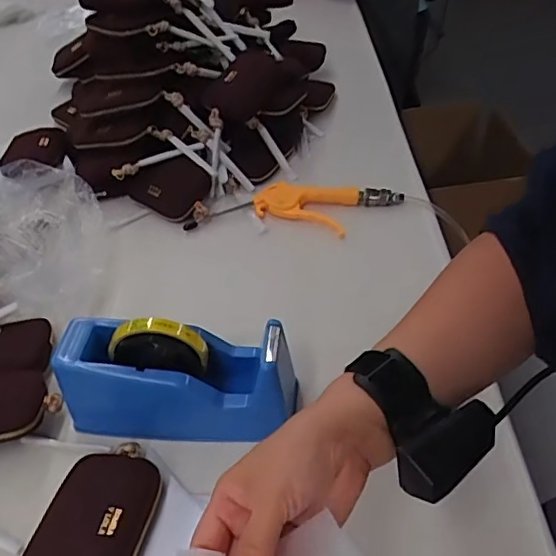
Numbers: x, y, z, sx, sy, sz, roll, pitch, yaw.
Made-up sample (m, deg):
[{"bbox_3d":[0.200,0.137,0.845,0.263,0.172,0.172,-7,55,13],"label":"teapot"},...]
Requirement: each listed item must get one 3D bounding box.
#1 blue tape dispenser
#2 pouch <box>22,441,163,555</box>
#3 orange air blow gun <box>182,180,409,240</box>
[{"bbox_3d":[-0.087,0.082,0.492,0.201,0.101,0.070,2,43,8],"label":"blue tape dispenser"},{"bbox_3d":[-0.139,0.191,0.437,0.081,0.034,0.125,5,44,12],"label":"pouch"},{"bbox_3d":[0.022,-0.088,0.735,0.276,0.036,0.086,4,44,11],"label":"orange air blow gun"}]

